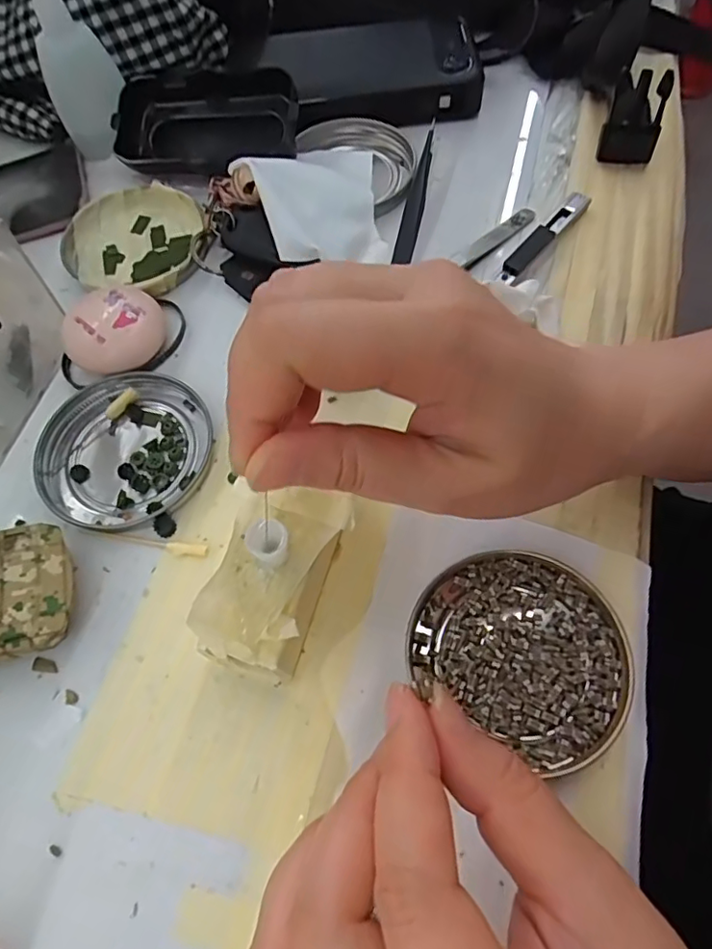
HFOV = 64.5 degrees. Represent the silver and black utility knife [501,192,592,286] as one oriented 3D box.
[{"bbox_3d":[0.100,-0.125,0.298,0.011,0.009,0.069,37,72,18],"label":"silver and black utility knife"}]

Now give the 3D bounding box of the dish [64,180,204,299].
[{"bbox_3d":[-0.125,-0.132,0.319,0.078,0.013,0.076,-1,65,3],"label":"dish"}]

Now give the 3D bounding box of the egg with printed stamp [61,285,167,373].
[{"bbox_3d":[-0.119,-0.070,0.280,0.048,0.025,0.042,-26,66,-9],"label":"egg with printed stamp"}]

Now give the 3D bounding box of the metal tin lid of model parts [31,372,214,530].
[{"bbox_3d":[-0.107,-0.013,0.261,0.077,0.009,0.076,-1,65,3],"label":"metal tin lid of model parts"}]

